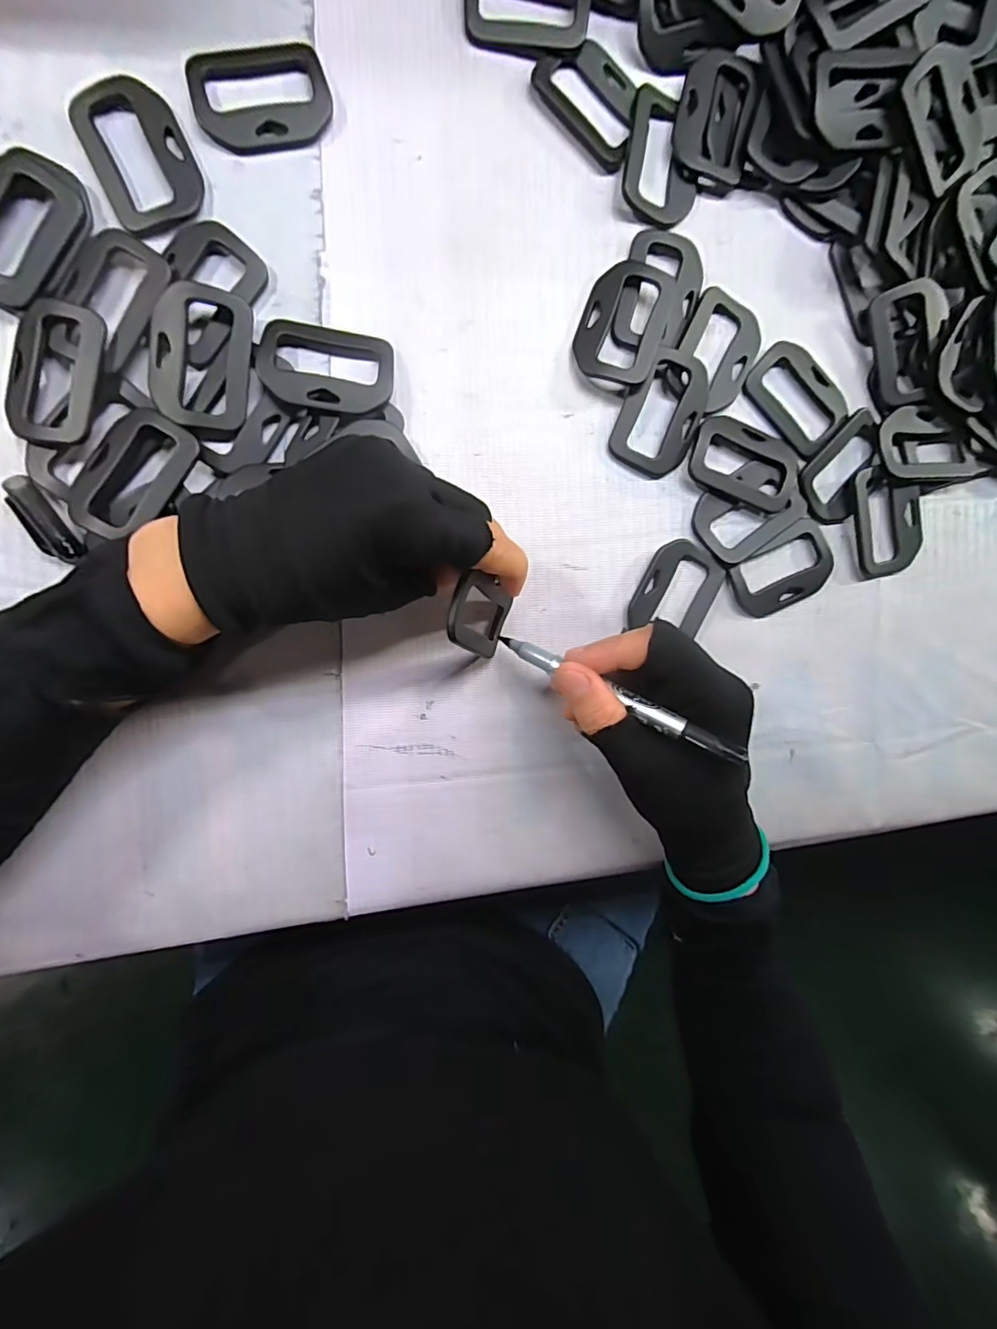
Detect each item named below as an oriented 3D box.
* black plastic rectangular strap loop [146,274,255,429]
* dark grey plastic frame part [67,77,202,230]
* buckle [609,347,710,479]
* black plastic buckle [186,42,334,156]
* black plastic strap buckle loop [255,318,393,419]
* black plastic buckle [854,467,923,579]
[{"bbox_3d":[-0.136,-0.142,0.244,0.042,0.008,0.063,6,92,-8],"label":"black plastic rectangular strap loop"},{"bbox_3d":[-0.162,-0.229,0.239,0.043,0.004,0.061,-27,96,-6],"label":"dark grey plastic frame part"},{"bbox_3d":[0.086,-0.132,0.280,0.042,0.010,0.064,21,90,-9],"label":"buckle"},{"bbox_3d":[-0.110,-0.264,0.247,0.060,0.006,0.047,-17,95,-7],"label":"black plastic buckle"},{"bbox_3d":[-0.081,-0.141,0.253,0.061,0.012,0.043,5,92,-8],"label":"black plastic strap buckle loop"},{"bbox_3d":[0.220,-0.080,0.301,0.043,0.010,0.059,-8,94,-7],"label":"black plastic buckle"}]

